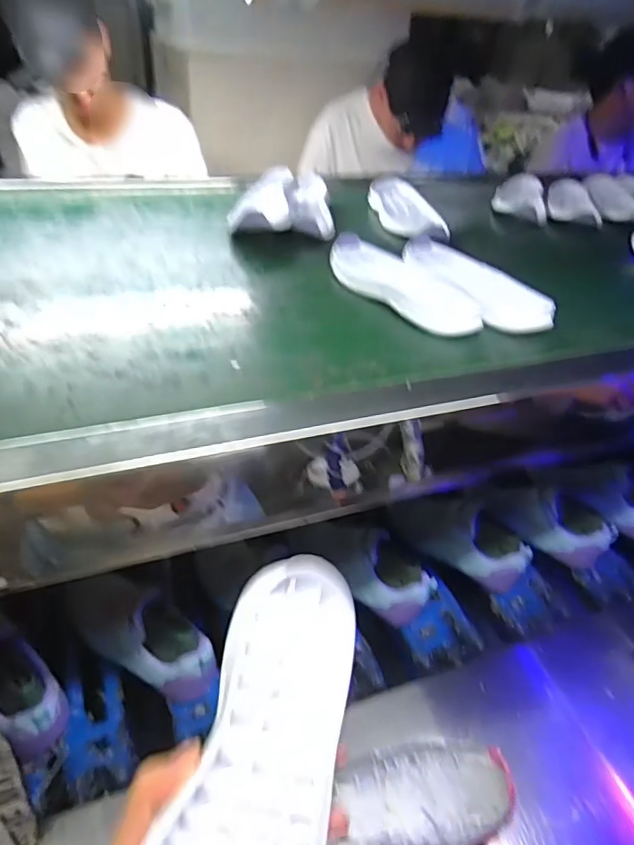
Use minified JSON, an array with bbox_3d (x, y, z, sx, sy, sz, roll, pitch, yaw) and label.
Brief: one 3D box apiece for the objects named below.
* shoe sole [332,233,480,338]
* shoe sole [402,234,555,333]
[{"bbox_3d":[0.085,-0.158,0.576,0.090,0.019,0.224,-15,41,-24],"label":"shoe sole"},{"bbox_3d":[0.164,-0.168,0.594,0.070,0.020,0.231,-11,40,-20],"label":"shoe sole"}]

